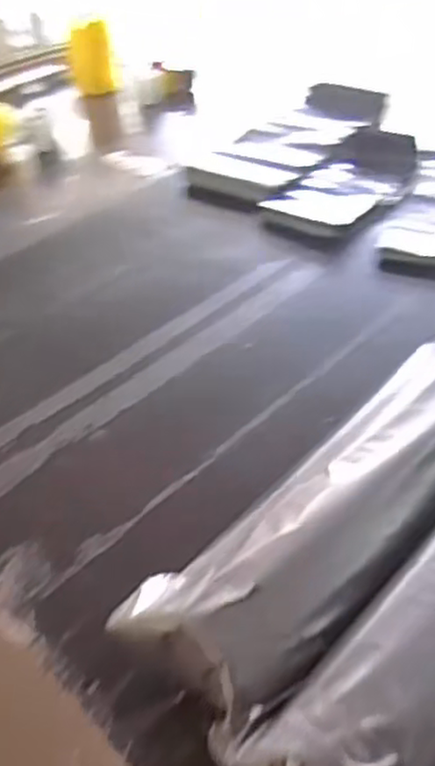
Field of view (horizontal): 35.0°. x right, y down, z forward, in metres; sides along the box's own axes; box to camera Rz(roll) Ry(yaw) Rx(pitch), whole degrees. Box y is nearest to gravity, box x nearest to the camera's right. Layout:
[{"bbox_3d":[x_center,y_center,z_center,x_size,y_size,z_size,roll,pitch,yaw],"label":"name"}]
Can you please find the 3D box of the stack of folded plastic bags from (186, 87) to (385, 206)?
[{"bbox_3d":[0.165,-0.513,1.447,0.224,0.057,0.515,24,49,27],"label":"stack of folded plastic bags"}]

